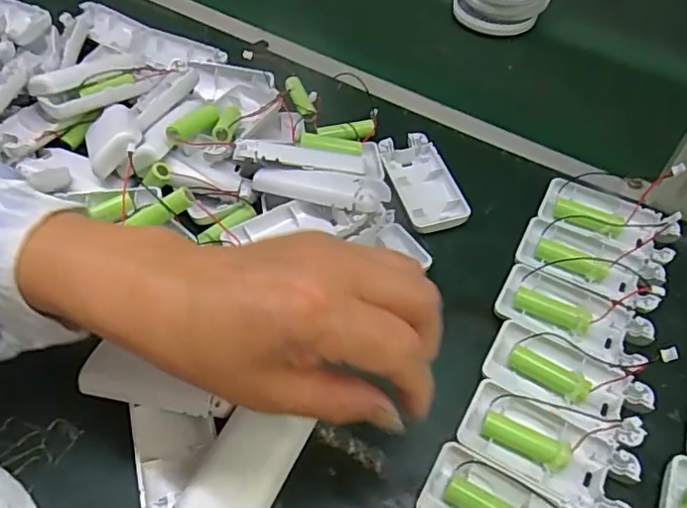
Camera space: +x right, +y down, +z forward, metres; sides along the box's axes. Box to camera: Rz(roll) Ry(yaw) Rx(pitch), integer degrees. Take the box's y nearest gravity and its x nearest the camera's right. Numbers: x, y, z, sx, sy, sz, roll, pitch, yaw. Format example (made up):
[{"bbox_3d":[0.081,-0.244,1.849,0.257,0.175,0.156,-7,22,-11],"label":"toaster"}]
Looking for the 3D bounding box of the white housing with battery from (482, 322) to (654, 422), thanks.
[{"bbox_3d":[0.138,0.071,0.346,0.093,0.014,0.045,16,58,11],"label":"white housing with battery"}]

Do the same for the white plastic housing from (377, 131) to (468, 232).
[{"bbox_3d":[0.062,-0.058,0.442,0.045,0.010,0.092,-10,55,-12],"label":"white plastic housing"}]

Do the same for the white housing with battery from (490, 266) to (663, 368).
[{"bbox_3d":[0.153,0.039,0.372,0.095,0.017,0.049,18,58,12],"label":"white housing with battery"}]

